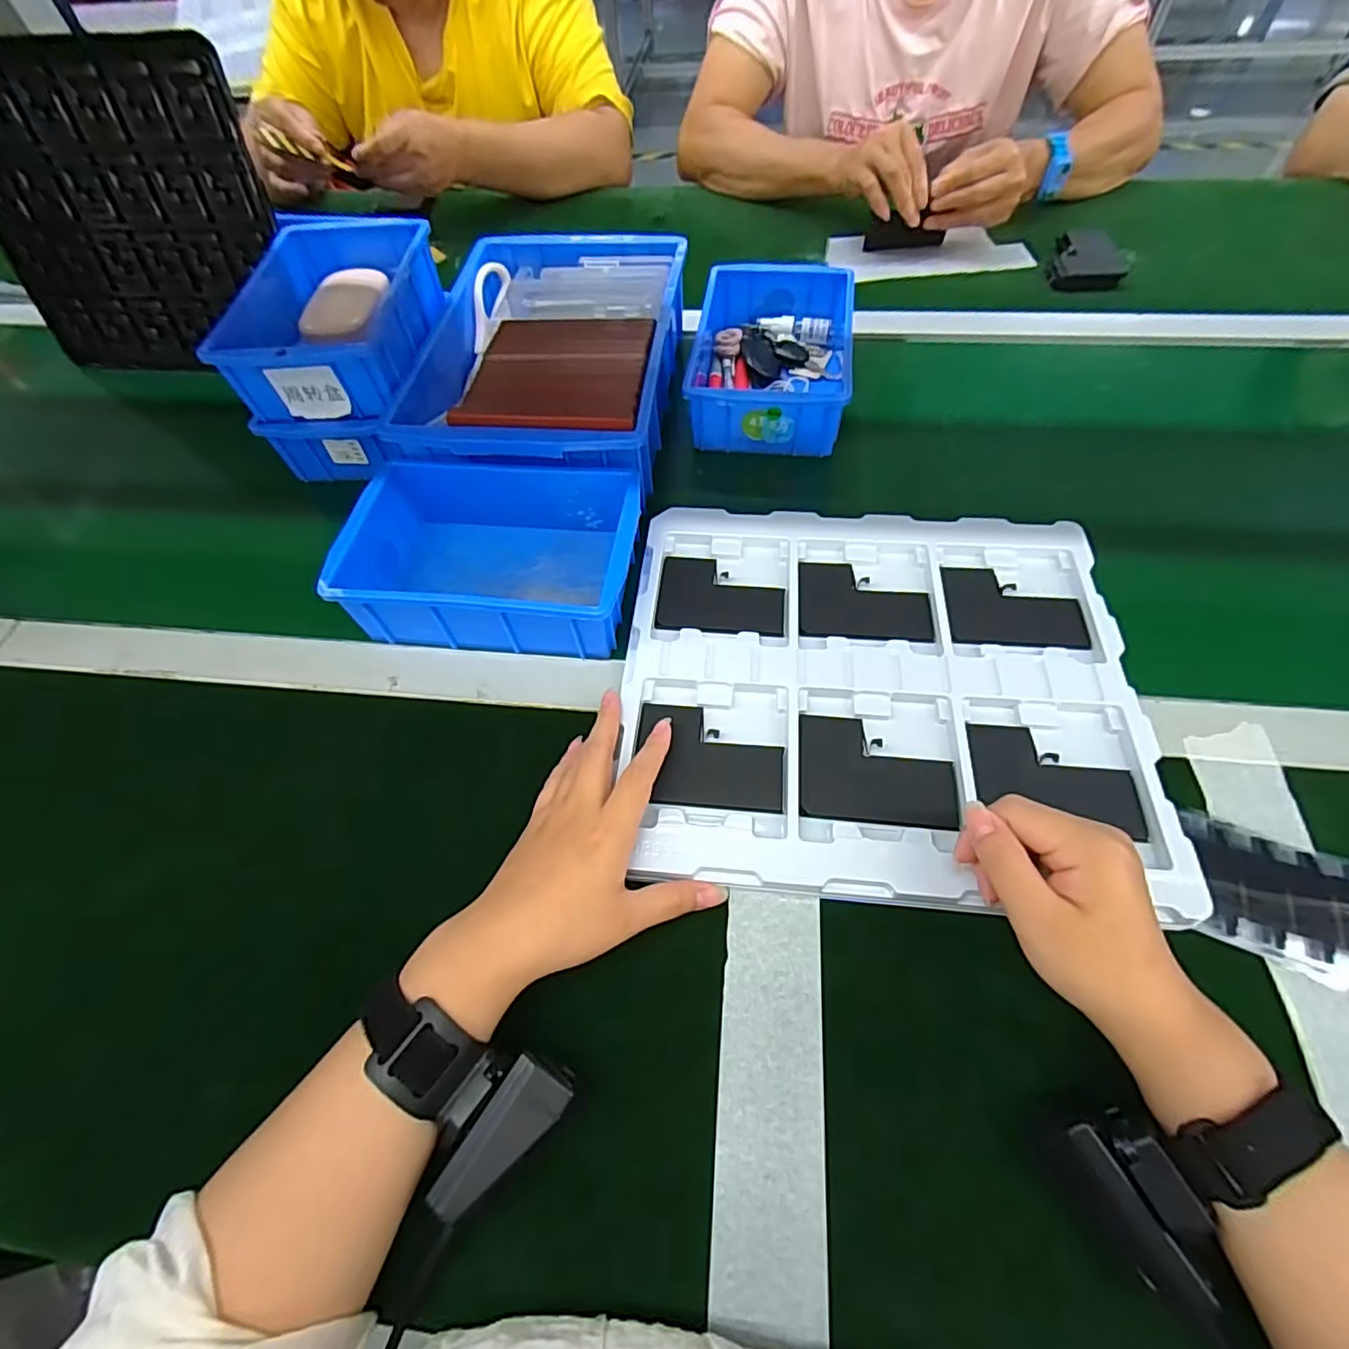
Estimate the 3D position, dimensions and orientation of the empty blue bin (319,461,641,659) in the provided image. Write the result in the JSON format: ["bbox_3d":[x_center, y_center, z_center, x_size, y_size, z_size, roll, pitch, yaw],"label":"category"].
[{"bbox_3d":[-0.129,-0.089,0.454,0.201,0.056,0.140,5,60,6],"label":"empty blue bin"}]

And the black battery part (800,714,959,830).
[{"bbox_3d":[0.121,0.057,0.372,0.089,0.009,0.066,6,60,7],"label":"black battery part"}]

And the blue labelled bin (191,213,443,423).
[{"bbox_3d":[-0.288,-0.310,0.539,0.142,0.064,0.216,1,59,4],"label":"blue labelled bin"}]

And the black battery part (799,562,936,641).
[{"bbox_3d":[0.134,-0.053,0.438,0.089,0.006,0.068,4,59,6],"label":"black battery part"}]

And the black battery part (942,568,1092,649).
[{"bbox_3d":[0.233,-0.047,0.428,0.090,0.007,0.065,3,59,5],"label":"black battery part"}]

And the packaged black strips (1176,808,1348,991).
[{"bbox_3d":[0.327,0.120,0.330,0.096,0.005,0.070,19,63,12],"label":"packaged black strips"}]

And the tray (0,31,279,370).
[{"bbox_3d":[-0.533,-0.436,0.596,0.311,0.244,0.015,2,35,8],"label":"tray"}]

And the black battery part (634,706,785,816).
[{"bbox_3d":[0.022,0.050,0.386,0.090,0.004,0.067,4,59,4],"label":"black battery part"}]

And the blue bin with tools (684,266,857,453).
[{"bbox_3d":[0.088,-0.292,0.565,0.127,0.057,0.200,7,60,7],"label":"blue bin with tools"}]

